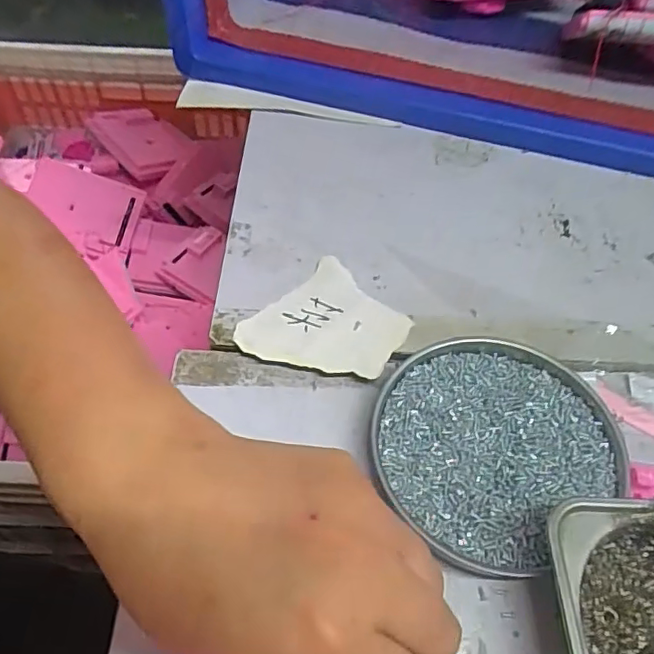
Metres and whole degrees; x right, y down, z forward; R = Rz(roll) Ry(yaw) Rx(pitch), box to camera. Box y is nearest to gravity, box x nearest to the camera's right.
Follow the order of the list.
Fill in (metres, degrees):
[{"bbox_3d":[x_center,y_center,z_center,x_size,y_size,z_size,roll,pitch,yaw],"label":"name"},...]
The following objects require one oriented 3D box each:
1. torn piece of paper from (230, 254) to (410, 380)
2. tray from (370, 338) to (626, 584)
[{"bbox_3d":[0.000,0.002,0.378,0.086,0.004,0.093,38,61,23],"label":"torn piece of paper"},{"bbox_3d":[0.094,0.063,0.328,0.128,0.013,0.123,1,54,-1],"label":"tray"}]

